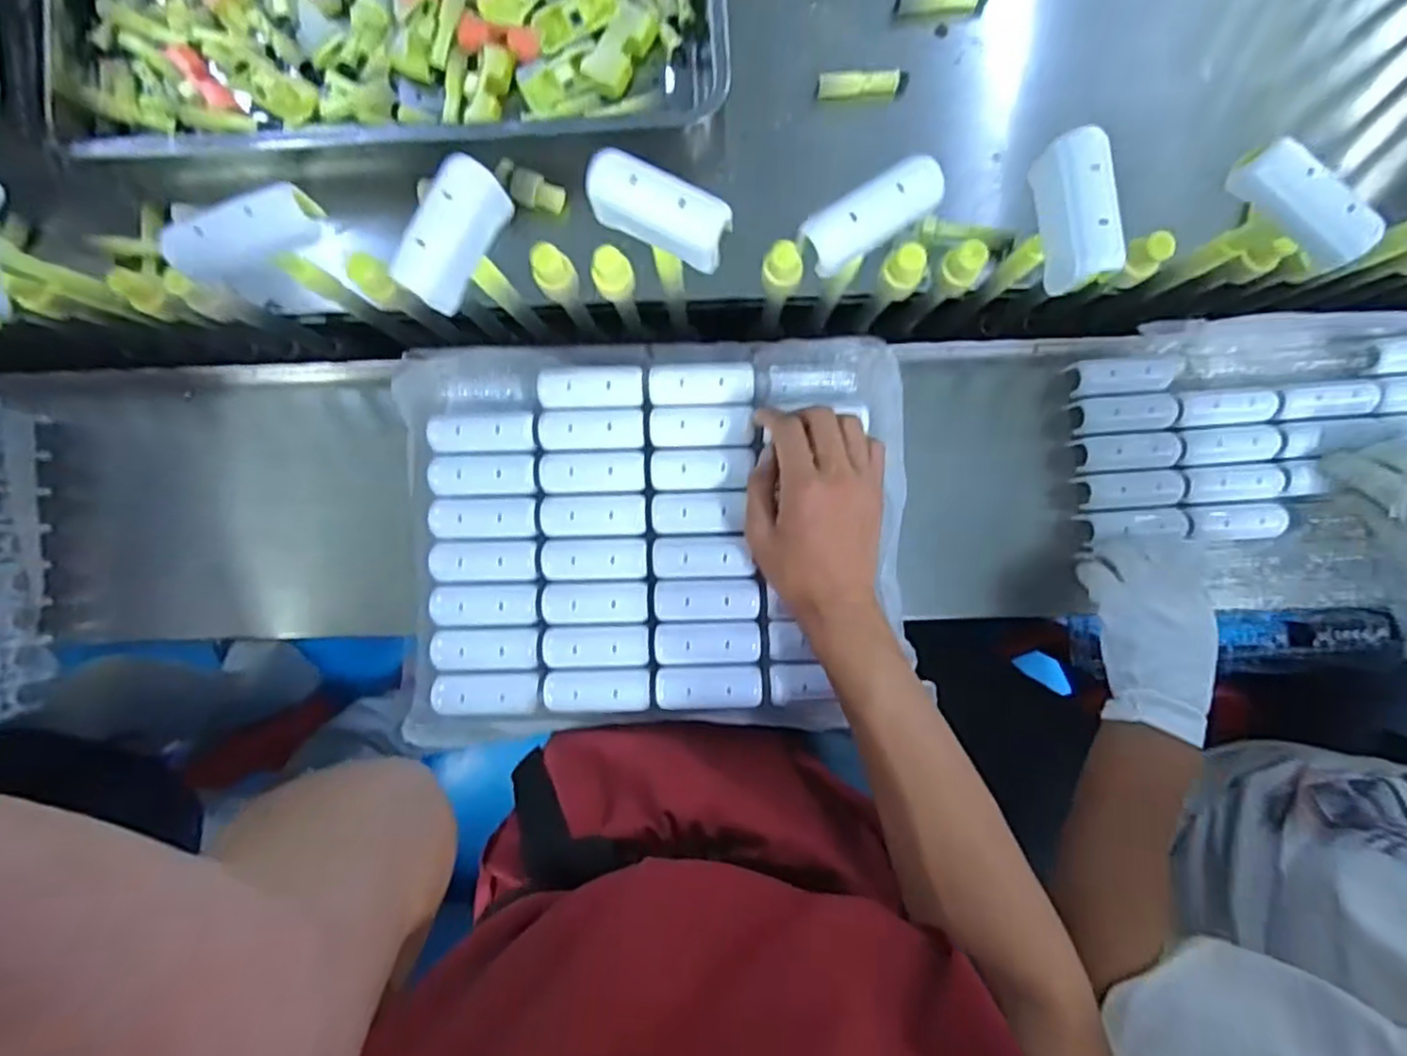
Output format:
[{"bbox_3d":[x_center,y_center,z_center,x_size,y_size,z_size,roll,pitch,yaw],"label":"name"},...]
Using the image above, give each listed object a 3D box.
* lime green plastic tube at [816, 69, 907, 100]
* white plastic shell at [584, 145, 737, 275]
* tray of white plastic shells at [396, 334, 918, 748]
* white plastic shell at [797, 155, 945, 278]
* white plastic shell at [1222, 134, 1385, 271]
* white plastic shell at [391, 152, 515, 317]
[{"bbox_3d":[0.142,-0.396,0.628,0.082,0.016,0.019,-3,87,-1],"label":"lime green plastic tube"},{"bbox_3d":[-0.025,-0.171,0.384,0.078,0.029,0.034,25,87,1],"label":"white plastic shell"},{"bbox_3d":[-0.036,0.004,0.520,0.352,0.041,0.280,-3,87,-1],"label":"tray of white plastic shells"},{"bbox_3d":[0.092,-0.168,0.378,0.076,0.024,0.028,-29,88,-2],"label":"white plastic shell"},{"bbox_3d":[0.323,-0.174,0.377,0.018,0.033,0.077,-45,89,-2],"label":"white plastic shell"},{"bbox_3d":[-0.139,-0.162,0.390,0.026,0.043,0.076,29,87,1],"label":"white plastic shell"}]

